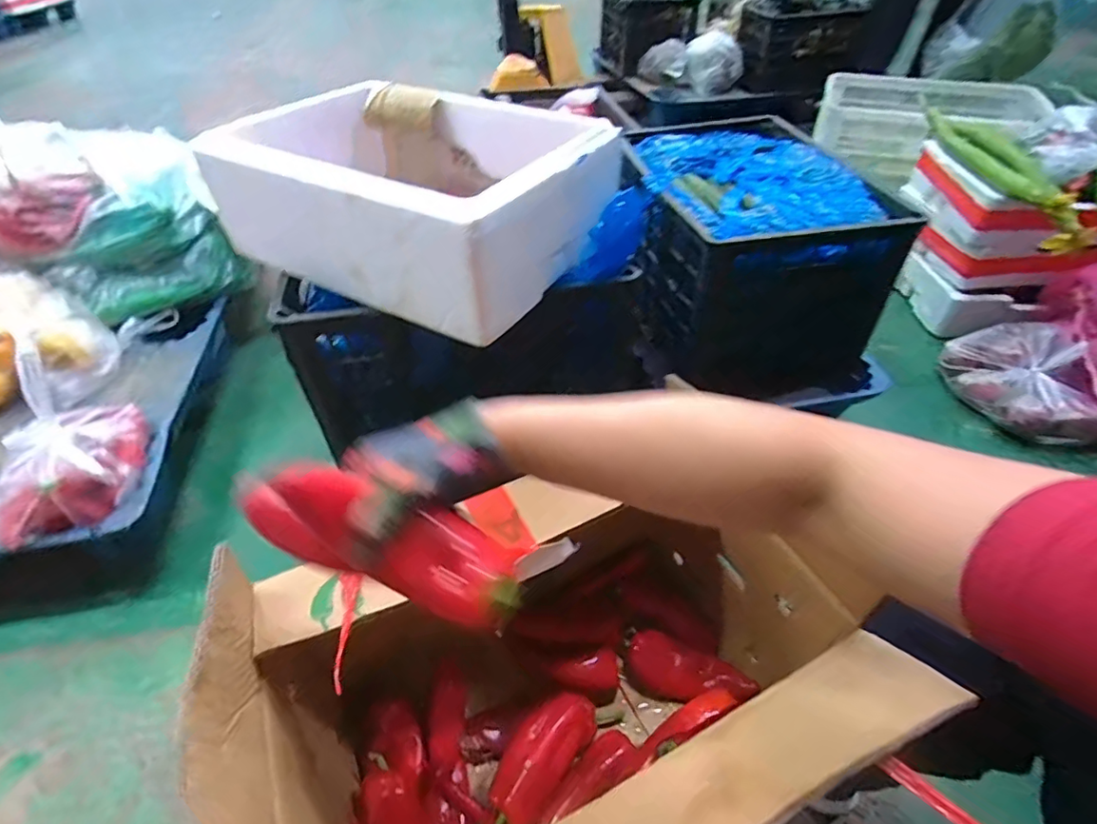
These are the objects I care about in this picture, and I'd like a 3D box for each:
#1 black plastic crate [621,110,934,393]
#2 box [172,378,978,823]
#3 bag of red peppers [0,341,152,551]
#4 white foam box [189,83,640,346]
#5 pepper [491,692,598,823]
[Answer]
[{"bbox_3d":[0.353,-0.314,1.023,0.369,0.302,0.465,-7,44,-6],"label":"black plastic crate"},{"bbox_3d":[0.022,0.301,0.557,0.532,0.389,0.341,-19,46,-17],"label":"box"},{"bbox_3d":[-0.707,0.044,0.780,0.129,0.190,0.222,-7,44,-6],"label":"bag of red peppers"},{"bbox_3d":[-0.162,-0.285,0.700,0.424,0.152,0.312,22,48,23],"label":"white foam box"},{"bbox_3d":[-0.008,0.414,0.662,0.081,0.059,0.157,27,50,27],"label":"pepper"}]

